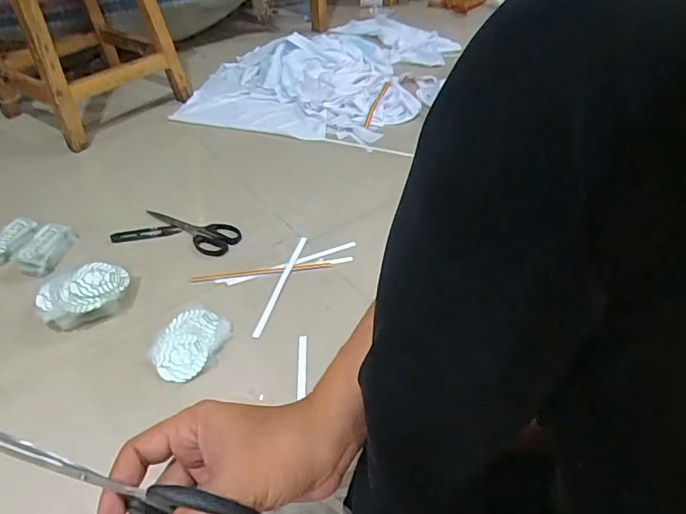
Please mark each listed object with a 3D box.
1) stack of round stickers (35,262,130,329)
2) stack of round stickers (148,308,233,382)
[{"bbox_3d":[-0.373,0.063,0.722,0.122,0.065,0.082,-14,43,-14],"label":"stack of round stickers"},{"bbox_3d":[-0.210,0.119,0.681,0.092,0.024,0.109,12,44,14],"label":"stack of round stickers"}]

